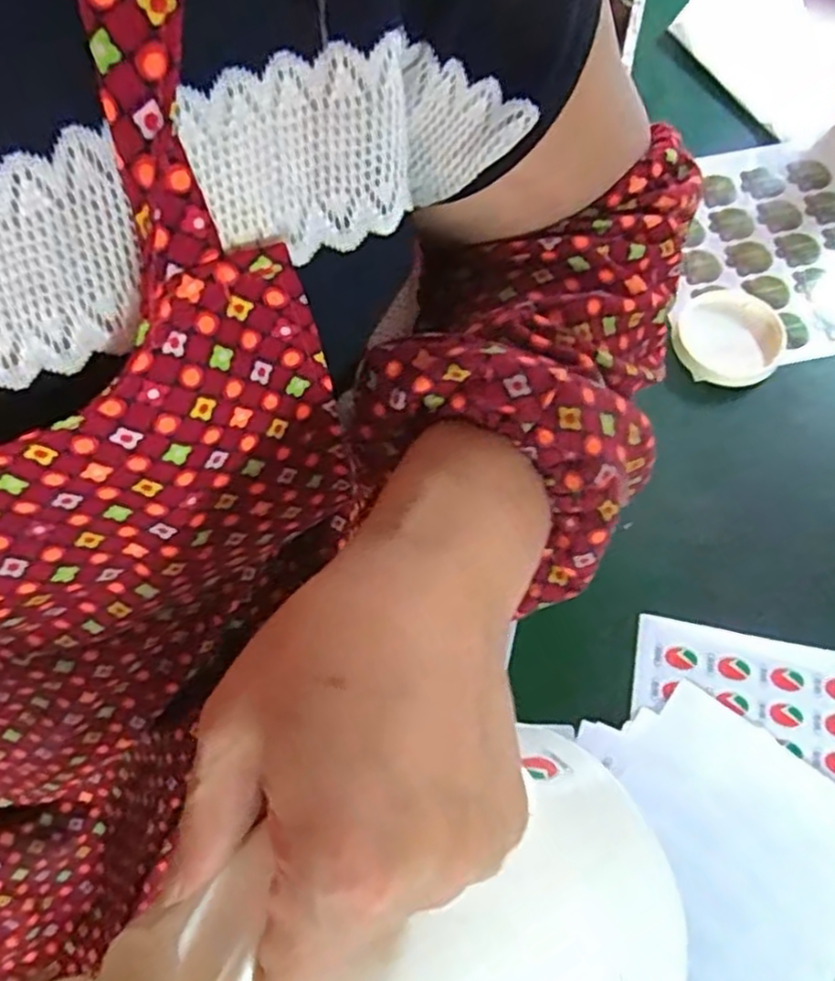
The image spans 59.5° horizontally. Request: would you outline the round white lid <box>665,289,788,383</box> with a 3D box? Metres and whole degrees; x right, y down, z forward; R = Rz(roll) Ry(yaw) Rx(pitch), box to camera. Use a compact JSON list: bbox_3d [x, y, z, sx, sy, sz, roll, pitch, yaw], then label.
[{"bbox_3d":[0.246,-0.124,0.577,0.067,0.022,0.086,-28,70,-9],"label":"round white lid"}]

